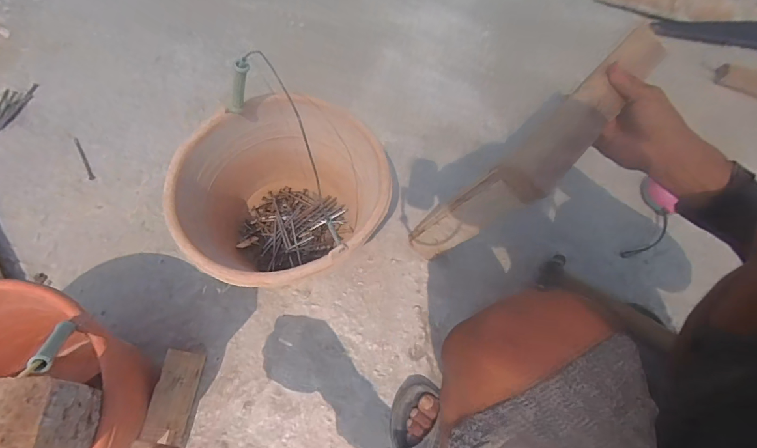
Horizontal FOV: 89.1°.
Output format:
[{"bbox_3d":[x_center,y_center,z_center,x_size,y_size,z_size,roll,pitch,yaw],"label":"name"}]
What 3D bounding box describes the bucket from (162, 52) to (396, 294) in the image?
[{"bbox_3d":[-0.135,-0.025,0.580,0.268,0.217,0.276,1,67,-2],"label":"bucket"}]

